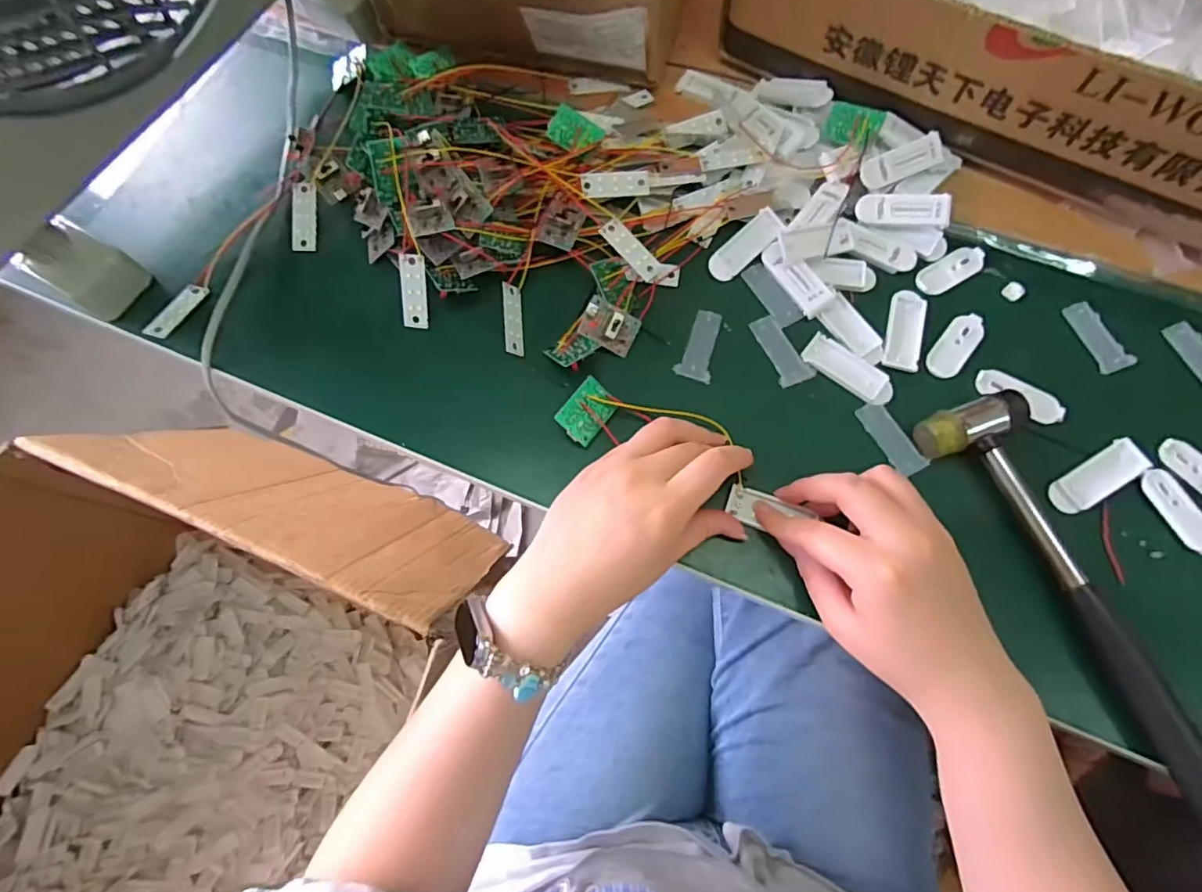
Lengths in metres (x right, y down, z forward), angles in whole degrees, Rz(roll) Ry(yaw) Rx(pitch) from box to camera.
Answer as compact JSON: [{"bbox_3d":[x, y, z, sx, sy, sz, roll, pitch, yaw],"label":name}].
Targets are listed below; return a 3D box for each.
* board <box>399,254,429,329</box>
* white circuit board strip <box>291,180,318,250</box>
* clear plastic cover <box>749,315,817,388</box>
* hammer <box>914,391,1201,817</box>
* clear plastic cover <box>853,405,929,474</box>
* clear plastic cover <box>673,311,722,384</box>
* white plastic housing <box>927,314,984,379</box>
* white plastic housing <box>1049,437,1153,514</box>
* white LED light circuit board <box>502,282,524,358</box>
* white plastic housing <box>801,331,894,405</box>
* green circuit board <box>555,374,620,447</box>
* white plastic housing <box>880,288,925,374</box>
[{"bbox_3d":[-0.119,-0.099,0.357,0.016,0.004,0.046,6,115,3],"label":"board"},{"bbox_3d":[-0.205,-0.159,0.386,0.016,0.004,0.047,-1,91,-17],"label":"white circuit board strip"},{"bbox_3d":[0.114,-0.061,0.352,0.021,0.004,0.049,-24,74,-6],"label":"clear plastic cover"},{"bbox_3d":[0.256,0.079,0.293,0.057,0.021,0.234,-24,74,-6],"label":"hammer"},{"bbox_3d":[0.173,-0.005,0.331,0.019,0.004,0.047,-28,74,-7],"label":"clear plastic cover"},{"bbox_3d":[0.064,-0.065,0.355,0.022,0.004,0.049,17,74,7],"label":"clear plastic cover"},{"bbox_3d":[0.222,-0.063,0.350,0.020,0.004,0.049,37,77,12],"label":"white plastic housing"},{"bbox_3d":[0.285,0.018,0.319,0.060,0.005,0.020,-30,74,-7],"label":"white plastic housing"},{"bbox_3d":[-0.055,-0.080,0.354,0.004,0.016,0.045,-9,81,39],"label":"white LED light circuit board"},{"bbox_3d":[0.153,-0.047,0.344,0.057,0.004,0.023,39,78,12],"label":"white plastic housing"},{"bbox_3d":[-0.008,-0.020,0.333,0.026,0.004,0.035,42,76,-13],"label":"green circuit board"},{"bbox_3d":[0.192,-0.074,0.352,0.021,0.004,0.055,14,74,6],"label":"white plastic housing"}]

